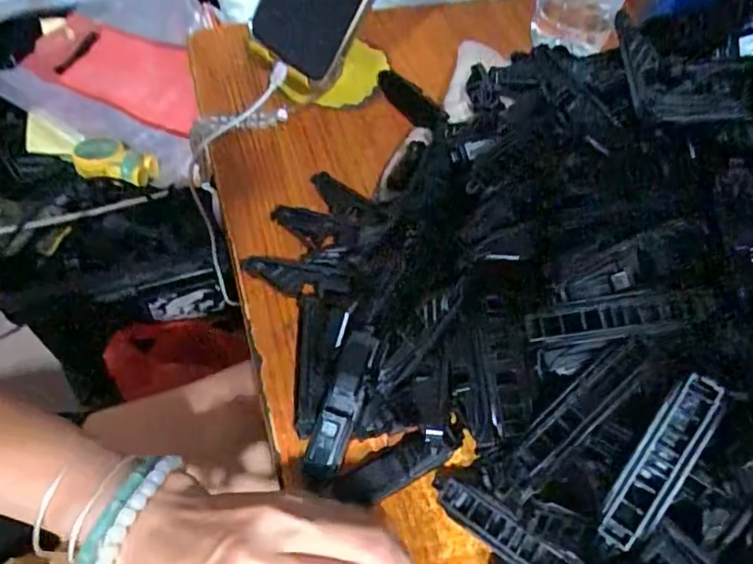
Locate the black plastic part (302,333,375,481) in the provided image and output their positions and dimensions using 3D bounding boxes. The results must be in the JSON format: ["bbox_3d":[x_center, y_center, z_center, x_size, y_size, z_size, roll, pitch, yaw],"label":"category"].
[{"bbox_3d":[-0.018,0.062,0.297,0.018,0.019,0.074,16,75,6],"label":"black plastic part"}]

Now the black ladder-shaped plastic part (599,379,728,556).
[{"bbox_3d":[0.114,0.072,0.236,0.018,0.012,0.074,30,95,15],"label":"black ladder-shaped plastic part"}]

